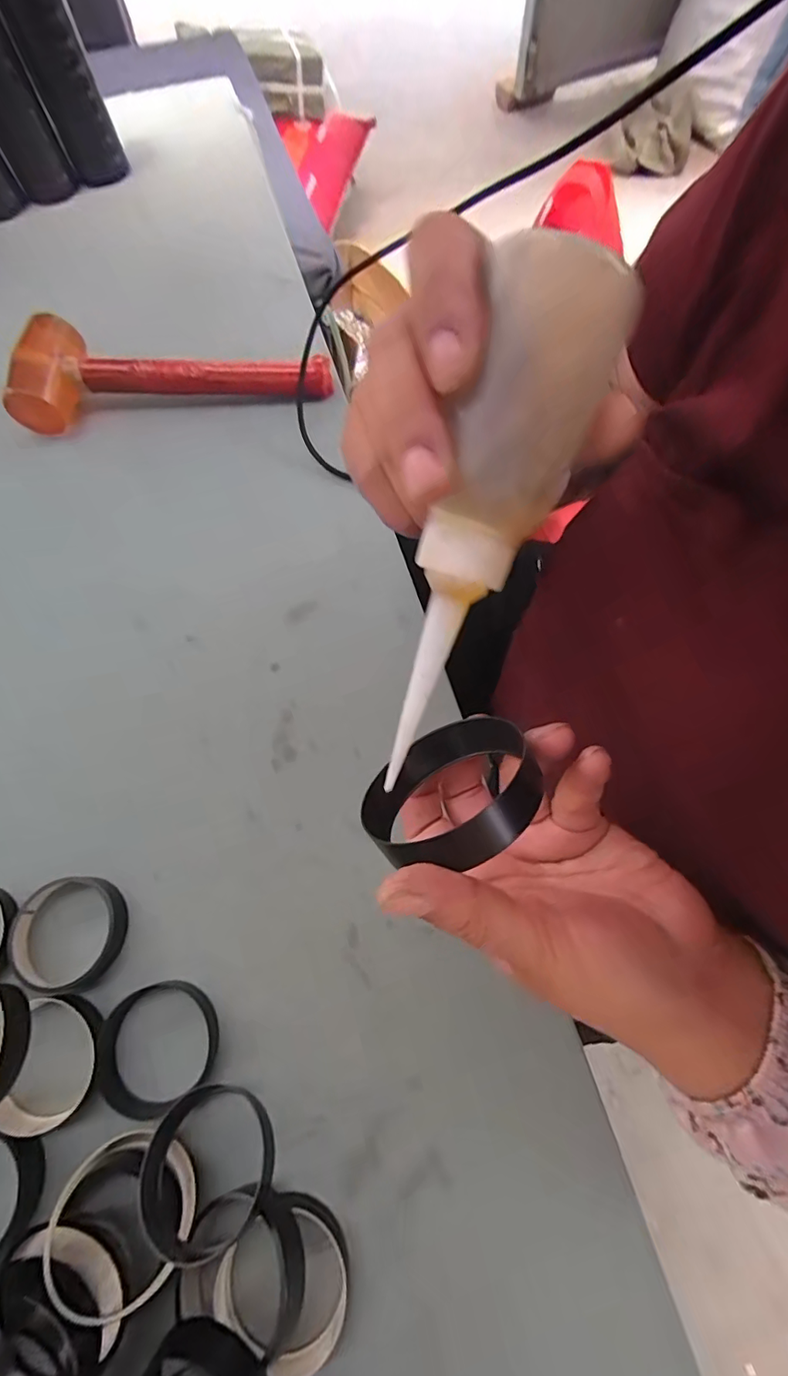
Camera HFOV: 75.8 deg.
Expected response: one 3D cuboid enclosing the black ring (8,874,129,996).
[{"bbox_3d":[-0.220,0.166,0.341,0.073,0.020,0.070,-1,68,2],"label":"black ring"}]

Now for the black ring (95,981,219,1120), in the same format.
[{"bbox_3d":[-0.149,0.225,0.316,0.067,0.015,0.069,-1,68,2],"label":"black ring"}]

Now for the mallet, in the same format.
[{"bbox_3d":[-0.223,-0.325,0.512,0.311,0.052,0.098,-5,68,0],"label":"mallet"}]

